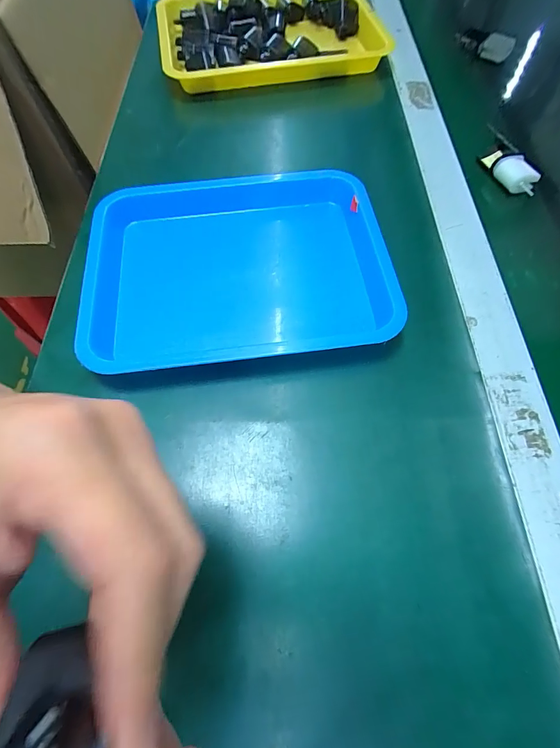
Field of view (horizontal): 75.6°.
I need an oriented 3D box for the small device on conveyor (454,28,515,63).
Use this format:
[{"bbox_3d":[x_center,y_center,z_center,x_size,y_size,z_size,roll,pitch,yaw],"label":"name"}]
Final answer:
[{"bbox_3d":[0.324,-0.526,0.574,0.024,0.032,0.087,-41,71,-19],"label":"small device on conveyor"}]

